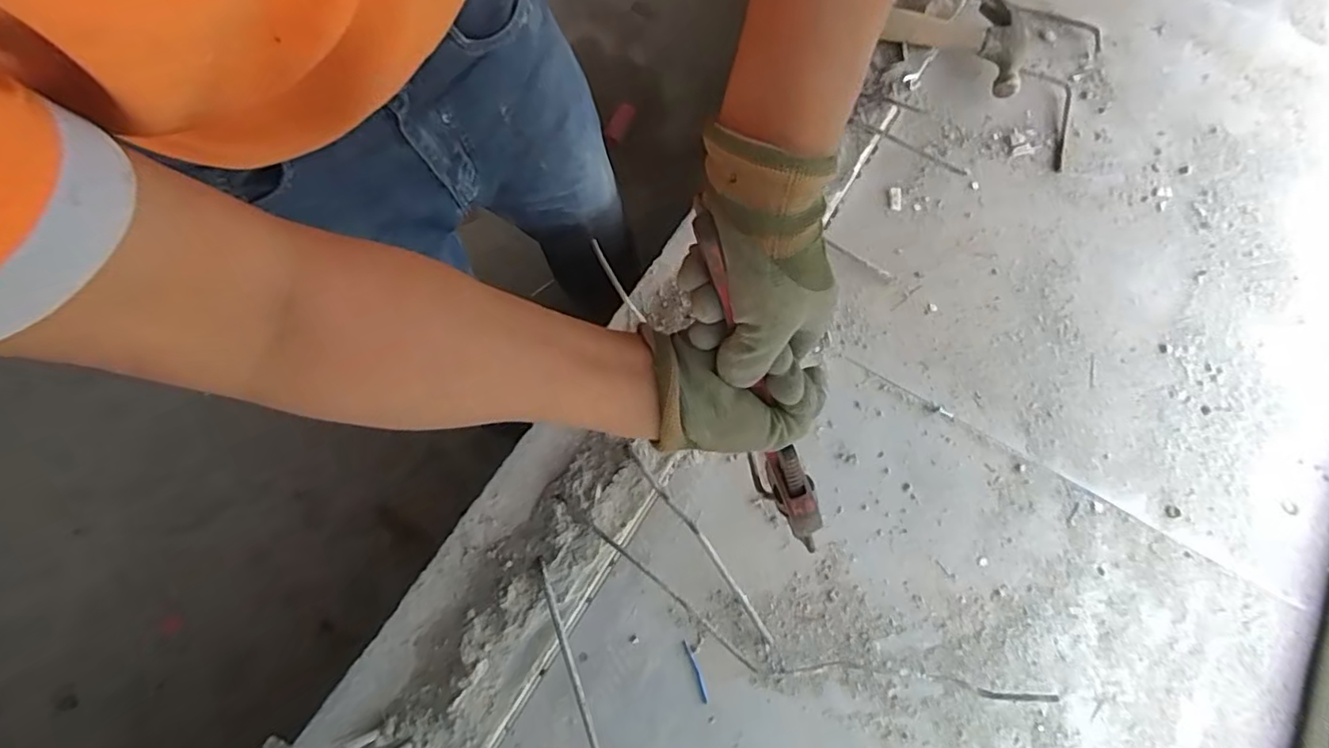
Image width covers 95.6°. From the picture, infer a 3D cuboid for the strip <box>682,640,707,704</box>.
[{"bbox_3d":[0.027,0.260,0.525,0.006,0.004,0.052,-19,72,-6],"label":"strip"}]

